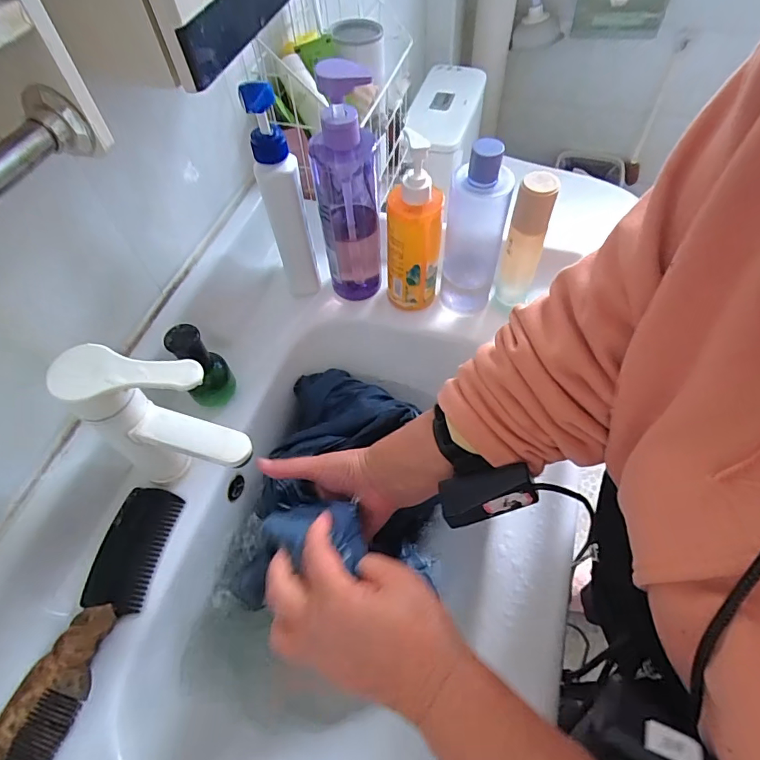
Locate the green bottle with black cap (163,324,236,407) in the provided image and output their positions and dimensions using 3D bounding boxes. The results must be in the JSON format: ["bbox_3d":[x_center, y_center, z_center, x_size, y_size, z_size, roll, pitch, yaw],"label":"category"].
[{"bbox_3d":[-0.188,-0.017,0.486,0.043,0.098,0.045,-18,58,-9],"label":"green bottle with black cap"}]

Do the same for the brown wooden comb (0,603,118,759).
[{"bbox_3d":[-0.270,0.259,0.373,0.053,0.013,0.141,13,59,11],"label":"brown wooden comb"}]

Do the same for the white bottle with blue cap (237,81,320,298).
[{"bbox_3d":[-0.104,-0.194,0.521,0.050,0.251,0.042,-16,58,-7],"label":"white bottle with blue cap"}]

